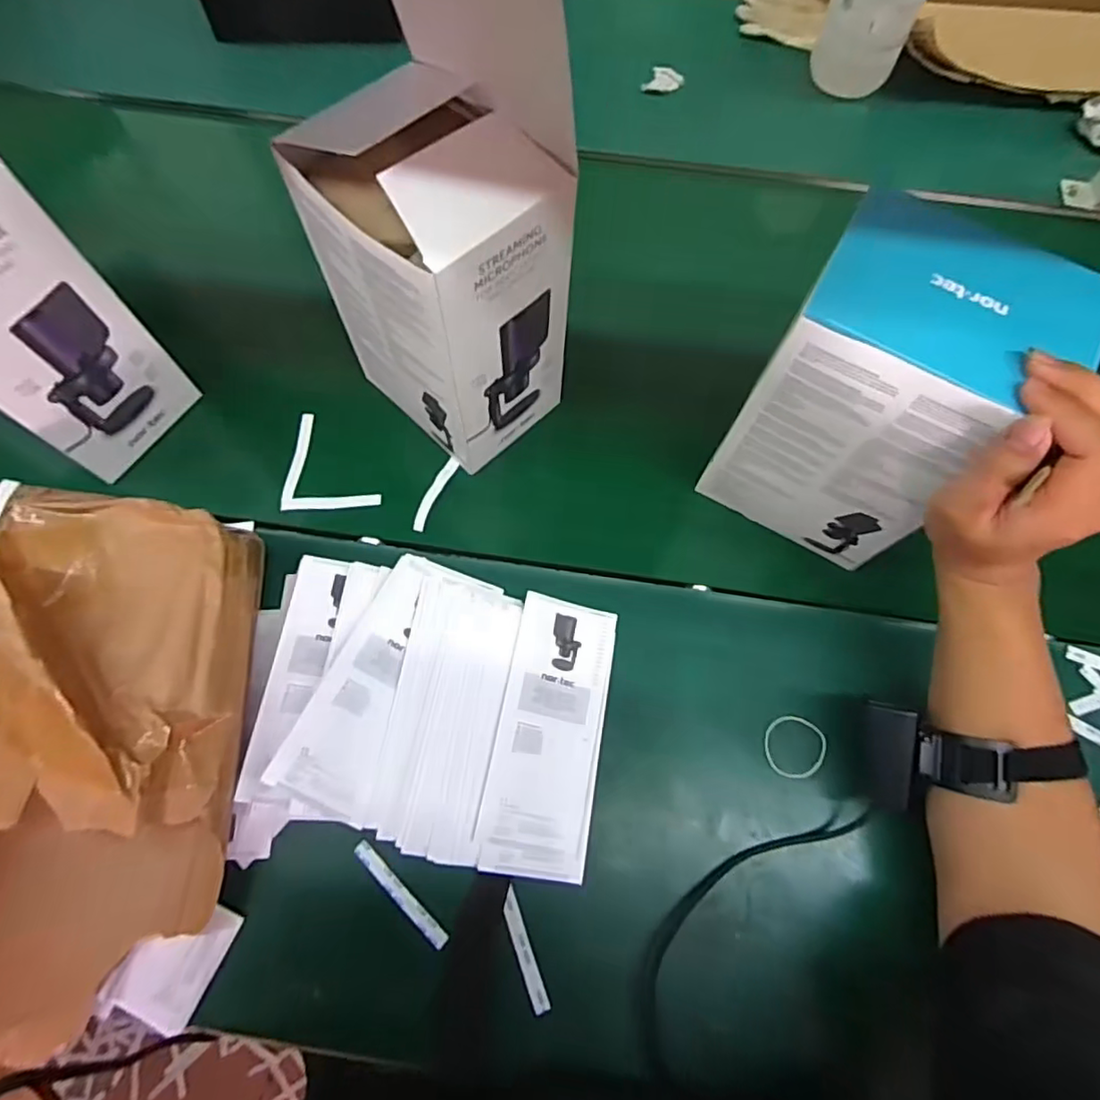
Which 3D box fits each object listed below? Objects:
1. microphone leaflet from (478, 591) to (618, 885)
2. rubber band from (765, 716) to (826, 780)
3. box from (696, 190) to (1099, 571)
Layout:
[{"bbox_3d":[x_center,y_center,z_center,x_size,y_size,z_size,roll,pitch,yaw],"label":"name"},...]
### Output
[{"bbox_3d":[0.002,0.133,0.446,0.078,0.004,0.193,15,69,-13],"label":"microphone leaflet"},{"bbox_3d":[0.184,0.148,0.455,0.044,0.005,0.045,1,67,-1],"label":"rubber band"},{"bbox_3d":[0.219,-0.094,0.431,0.141,0.224,0.106,28,70,8],"label":"box"}]

